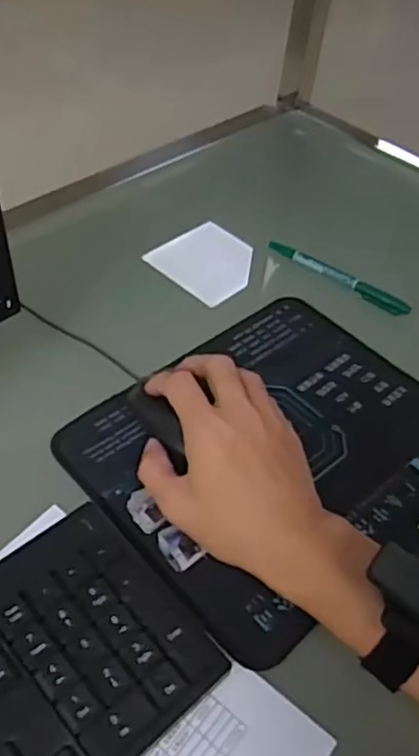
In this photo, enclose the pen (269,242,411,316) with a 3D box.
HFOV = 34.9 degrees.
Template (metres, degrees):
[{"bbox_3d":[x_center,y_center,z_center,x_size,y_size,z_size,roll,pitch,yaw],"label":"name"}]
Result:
[{"bbox_3d":[0.114,-0.091,0.597,0.141,0.015,0.010,31,51,20],"label":"pen"}]

